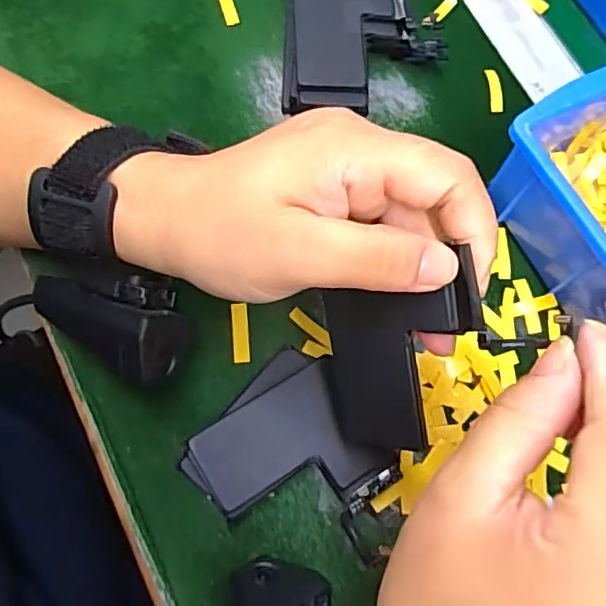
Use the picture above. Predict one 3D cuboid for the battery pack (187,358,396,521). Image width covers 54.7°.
[{"bbox_3d":[-0.007,0.066,0.258,0.072,0.004,0.055,-28,77,-14],"label":"battery pack"}]

